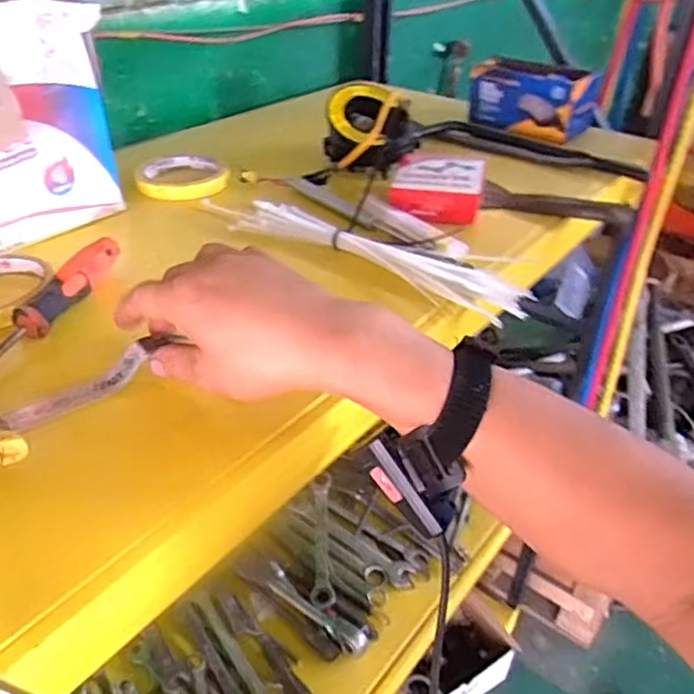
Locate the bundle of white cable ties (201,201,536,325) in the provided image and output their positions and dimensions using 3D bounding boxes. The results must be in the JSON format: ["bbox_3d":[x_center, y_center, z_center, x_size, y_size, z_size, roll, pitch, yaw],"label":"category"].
[{"bbox_3d":[0.013,-0.080,0.535,0.283,0.024,0.050,22,41,25],"label":"bundle of white cable ties"}]

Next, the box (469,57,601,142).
[{"bbox_3d":[0.236,-0.320,0.801,0.058,0.077,0.159,-30,46,-34],"label":"box"}]

